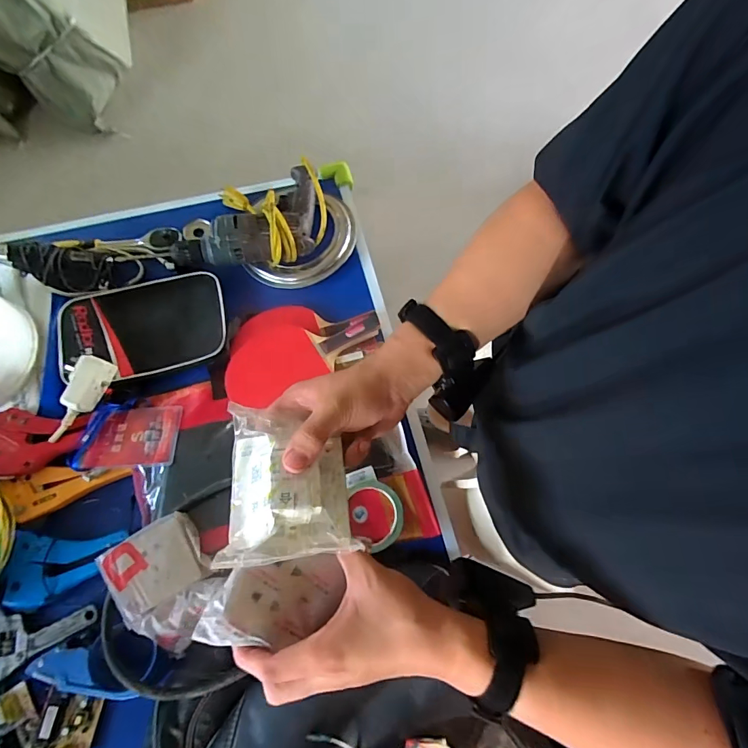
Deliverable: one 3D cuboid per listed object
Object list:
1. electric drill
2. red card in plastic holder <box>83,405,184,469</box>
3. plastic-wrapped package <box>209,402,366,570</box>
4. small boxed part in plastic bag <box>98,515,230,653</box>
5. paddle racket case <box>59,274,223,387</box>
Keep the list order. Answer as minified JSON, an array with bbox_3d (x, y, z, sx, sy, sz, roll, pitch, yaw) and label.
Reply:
[{"bbox_3d":[-0.210,-0.276,0.720,0.253,0.072,0.185,-4,72,-3],"label":"electric drill"},{"bbox_3d":[-0.353,0.091,0.621,0.125,0.005,0.093,-2,60,-2],"label":"red card in plastic holder"},{"bbox_3d":[-0.067,0.078,0.325,0.089,0.048,0.118,-5,72,-3],"label":"plastic-wrapped package"},{"bbox_3d":[-0.264,0.264,0.541,0.113,0.036,0.148,-38,76,-12],"label":"small boxed part in plastic bag"},{"bbox_3d":[-0.379,-0.075,0.694,0.258,0.026,0.165,-14,73,-6],"label":"paddle racket case"}]

